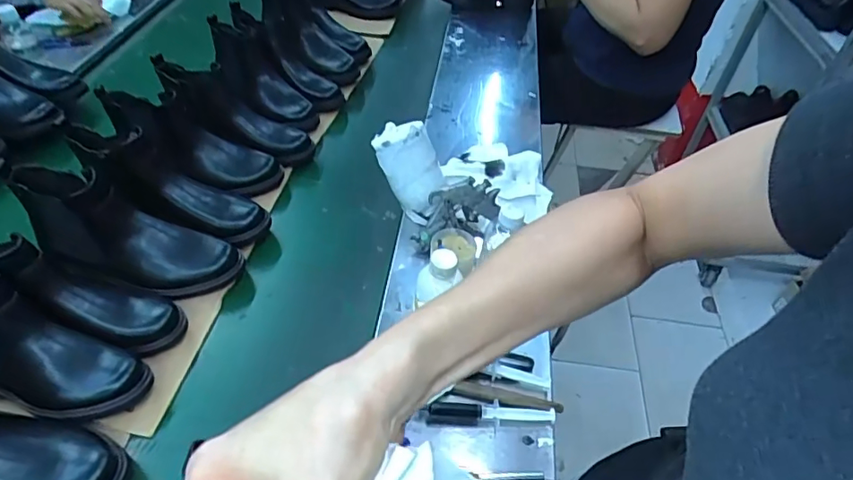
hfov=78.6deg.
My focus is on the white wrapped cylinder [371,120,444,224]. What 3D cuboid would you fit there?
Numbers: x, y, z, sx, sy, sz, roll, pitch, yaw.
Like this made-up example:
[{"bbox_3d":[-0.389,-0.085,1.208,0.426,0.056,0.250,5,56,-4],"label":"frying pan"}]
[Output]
[{"bbox_3d":[-0.020,-0.100,0.798,0.077,0.167,0.082,-36,25,-16],"label":"white wrapped cylinder"}]

